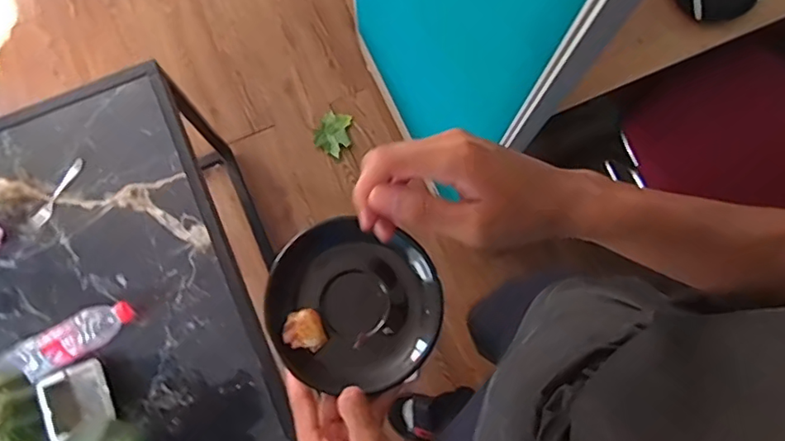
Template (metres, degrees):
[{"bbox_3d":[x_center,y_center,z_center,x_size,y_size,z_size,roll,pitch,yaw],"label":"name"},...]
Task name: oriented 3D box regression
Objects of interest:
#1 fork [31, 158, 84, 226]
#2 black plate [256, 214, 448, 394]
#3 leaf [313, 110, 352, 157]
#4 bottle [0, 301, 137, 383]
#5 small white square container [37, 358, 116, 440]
[{"bbox_3d":[-0.595,-0.051,0.987,0.024,0.008,0.134,30,79,5],"label":"fork"},{"bbox_3d":[-0.033,0.069,0.442,0.137,0.021,0.125,0,78,-1],"label":"black plate"},{"bbox_3d":[-0.163,-0.249,1.571,0.100,0.008,0.126,25,78,4],"label":"leaf"},{"bbox_3d":[-0.535,0.199,0.910,0.227,0.052,0.067,-31,80,-8],"label":"bottle"},{"bbox_3d":[-0.518,0.296,0.905,0.112,0.042,0.114,-23,79,-6],"label":"small white square container"}]

